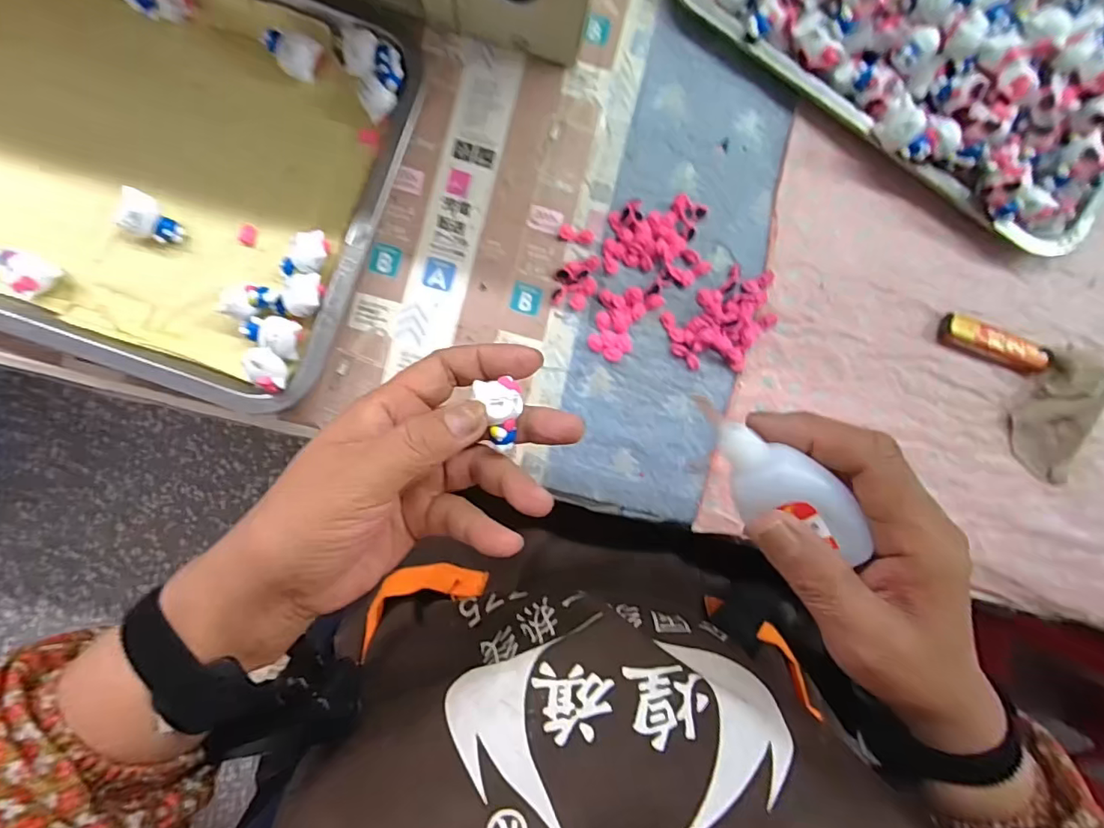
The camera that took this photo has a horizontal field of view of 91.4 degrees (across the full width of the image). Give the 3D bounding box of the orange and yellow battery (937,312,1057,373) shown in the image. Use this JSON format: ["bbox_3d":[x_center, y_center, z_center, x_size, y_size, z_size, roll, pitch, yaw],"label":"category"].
[{"bbox_3d":[0.309,-0.047,0.371,0.082,0.020,0.023,18,89,-4],"label":"orange and yellow battery"}]

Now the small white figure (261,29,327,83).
[{"bbox_3d":[-0.161,-0.224,0.337,0.035,0.013,0.021,8,89,-4],"label":"small white figure"}]

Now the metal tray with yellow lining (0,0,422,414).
[{"bbox_3d":[-0.258,-0.158,0.324,0.305,0.026,0.249,19,88,-4],"label":"metal tray with yellow lining"}]

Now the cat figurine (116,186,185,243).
[{"bbox_3d":[-0.243,-0.118,0.327,0.029,0.021,0.023,28,88,-4],"label":"cat figurine"}]

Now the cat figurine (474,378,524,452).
[{"bbox_3d":[-0.024,0.001,0.257,0.021,0.013,0.032,-8,90,-4],"label":"cat figurine"}]

